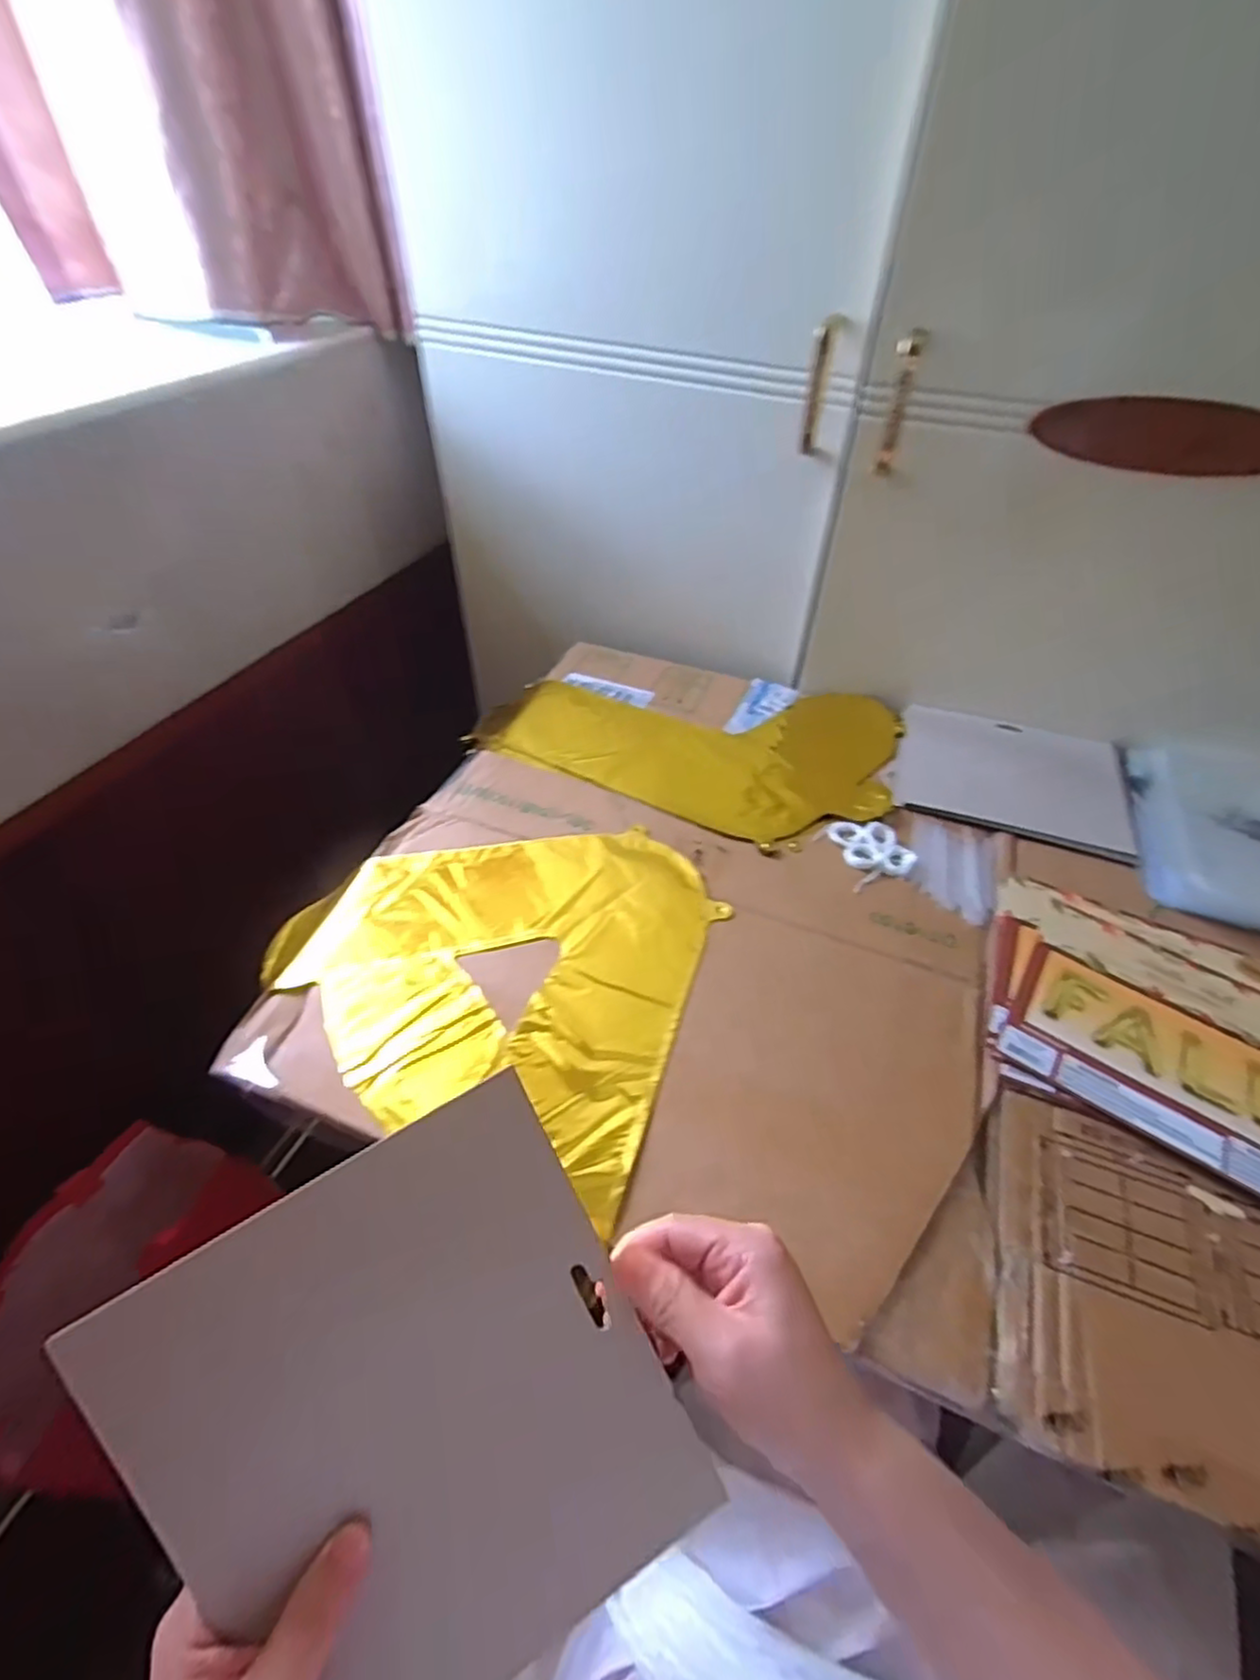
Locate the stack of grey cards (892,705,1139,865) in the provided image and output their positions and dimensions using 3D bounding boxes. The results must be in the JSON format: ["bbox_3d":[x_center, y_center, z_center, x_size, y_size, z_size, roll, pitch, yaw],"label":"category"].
[{"bbox_3d":[0.354,-0.060,0.652,0.196,0.018,0.170,16,48,13],"label":"stack of grey cards"}]

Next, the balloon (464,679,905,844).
[{"bbox_3d":[0.057,-0.108,0.696,0.388,0.025,0.246,17,48,13],"label":"balloon"}]

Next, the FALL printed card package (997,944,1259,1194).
[{"bbox_3d":[0.354,0.149,0.446,0.196,0.007,0.112,28,51,22],"label":"FALL printed card package"}]

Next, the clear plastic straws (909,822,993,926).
[{"bbox_3d":[0.264,0.020,0.569,0.063,0.011,0.099,16,48,13],"label":"clear plastic straws"}]

